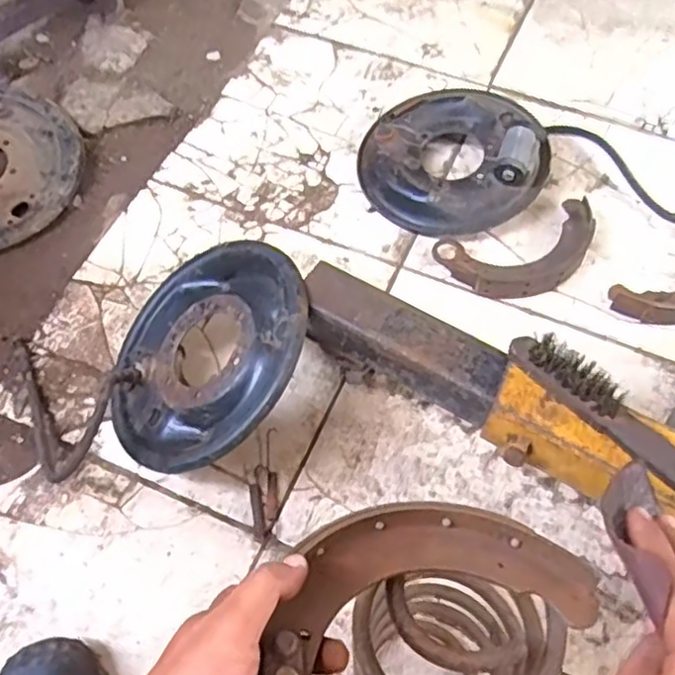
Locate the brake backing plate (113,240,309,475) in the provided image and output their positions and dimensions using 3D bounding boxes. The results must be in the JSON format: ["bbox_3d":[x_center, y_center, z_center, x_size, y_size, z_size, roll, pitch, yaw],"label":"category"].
[{"bbox_3d":[-0.142,0.012,0.751,0.259,0.028,0.266,-17,56,27],"label":"brake backing plate"}]

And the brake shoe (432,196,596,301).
[{"bbox_3d":[0.253,-0.114,0.925,0.224,0.033,0.121,-16,62,-7],"label":"brake shoe"}]

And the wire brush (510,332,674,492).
[{"bbox_3d":[0.255,0.075,0.616,0.035,0.046,0.227,-41,68,-21],"label":"wire brush"}]

